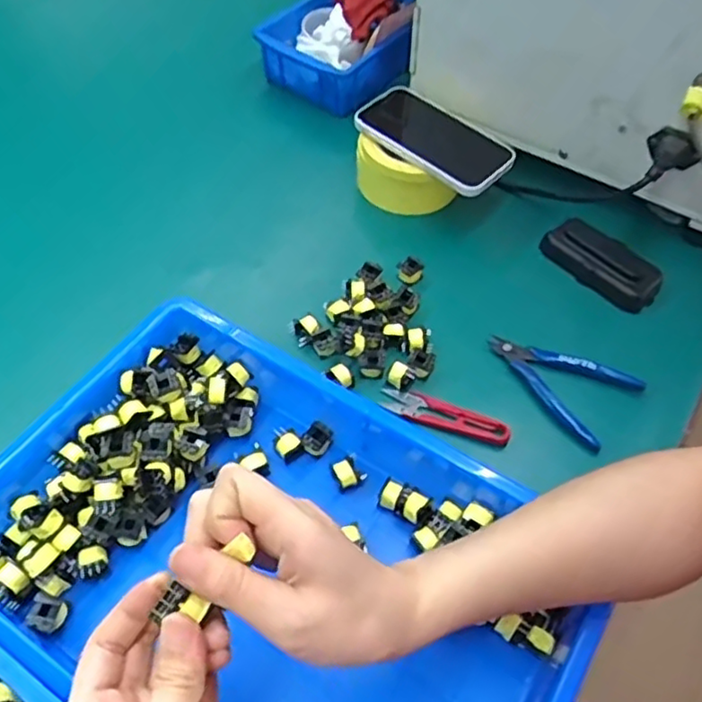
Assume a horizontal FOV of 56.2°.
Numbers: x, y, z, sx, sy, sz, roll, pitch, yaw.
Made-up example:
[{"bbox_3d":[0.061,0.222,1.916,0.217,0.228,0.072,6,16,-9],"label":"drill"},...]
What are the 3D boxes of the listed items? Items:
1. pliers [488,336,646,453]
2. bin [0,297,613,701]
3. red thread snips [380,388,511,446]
[{"bbox_3d":[0.172,0.017,0.542,0.117,0.007,0.081,38,62,22],"label":"pliers"},{"bbox_3d":[-0.048,0.134,0.410,0.386,0.065,0.251,29,59,17],"label":"bin"},{"bbox_3d":[0.074,0.051,0.517,0.100,0.012,0.022,18,56,11],"label":"red thread snips"}]

